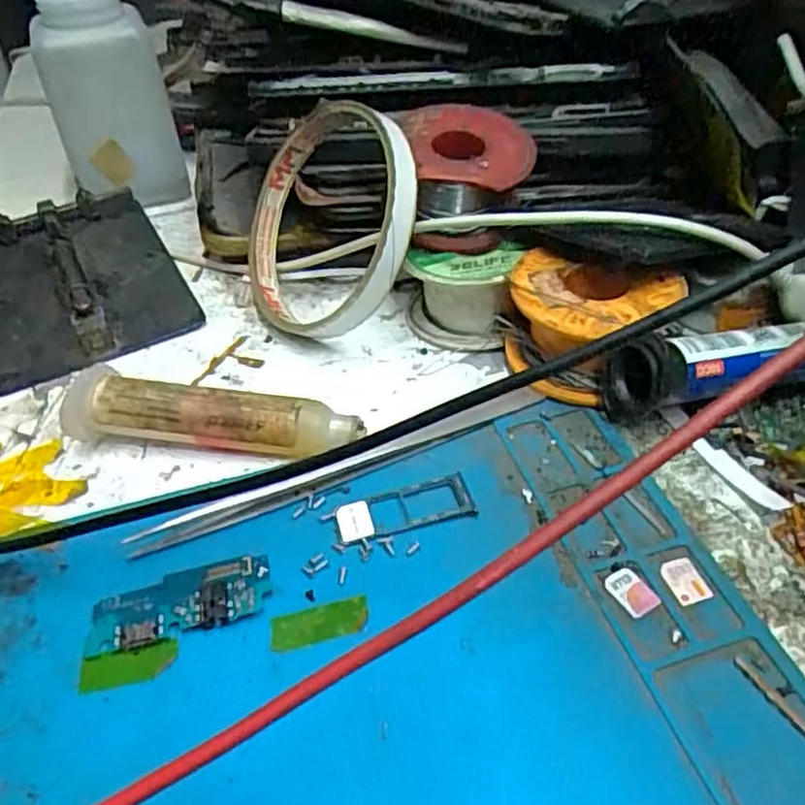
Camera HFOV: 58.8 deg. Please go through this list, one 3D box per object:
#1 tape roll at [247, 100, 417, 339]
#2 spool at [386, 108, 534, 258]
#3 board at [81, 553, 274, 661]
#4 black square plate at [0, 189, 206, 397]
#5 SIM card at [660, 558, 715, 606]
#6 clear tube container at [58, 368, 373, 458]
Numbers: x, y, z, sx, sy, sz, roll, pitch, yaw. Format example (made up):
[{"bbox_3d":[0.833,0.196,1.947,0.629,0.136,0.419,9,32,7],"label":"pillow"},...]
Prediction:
[{"bbox_3d":[-0.029,-0.062,0.257,0.013,0.086,0.080,5,53,-44],"label":"tape roll"},{"bbox_3d":[0.023,-0.079,0.253,0.043,0.037,0.051,-6,42,0],"label":"spool"},{"bbox_3d":[-0.056,0.051,0.181,0.045,0.004,0.017,-14,43,-9],"label":"board"},{"bbox_3d":[-0.139,-0.054,0.302,0.079,0.014,0.123,-23,45,-19],"label":"black square plate"},{"bbox_3d":[0.071,0.045,0.179,0.009,0.004,0.012,-11,44,-9],"label":"SIM card"},{"bbox_3d":[-0.058,0.006,0.220,0.091,0.022,0.014,3,43,9],"label":"clear tube container"}]

